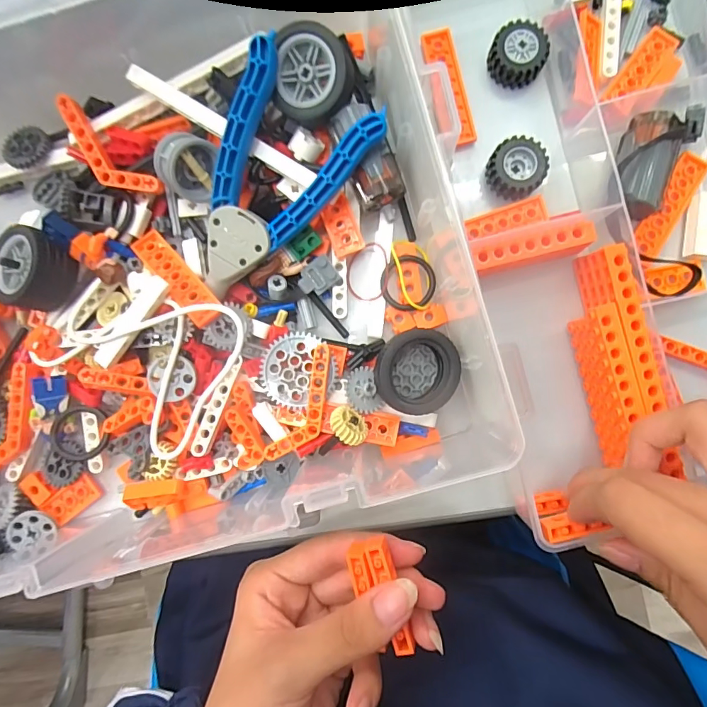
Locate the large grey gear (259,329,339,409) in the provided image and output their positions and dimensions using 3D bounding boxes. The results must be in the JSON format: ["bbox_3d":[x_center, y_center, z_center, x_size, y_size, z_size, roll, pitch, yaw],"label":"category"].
[{"bbox_3d":[-0.029,0.009,0.231,0.037,0.008,0.037,0,89,2],"label":"large grey gear"}]

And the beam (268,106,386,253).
[{"bbox_3d":[-0.014,-0.081,0.211,0.013,0.005,0.079,45,105,1],"label":"beam"}]

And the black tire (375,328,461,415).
[{"bbox_3d":[0.032,0.009,0.225,0.040,0.023,0.040,-1,89,2],"label":"black tire"}]

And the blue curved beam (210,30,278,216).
[{"bbox_3d":[-0.052,-0.108,0.210,0.012,0.014,0.078,22,105,1],"label":"blue curved beam"}]

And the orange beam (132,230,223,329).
[{"bbox_3d":[-0.091,-0.040,0.227,0.016,0.008,0.064,-41,73,-1],"label":"orange beam"}]

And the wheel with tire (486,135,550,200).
[{"bbox_3d":[0.086,-0.098,0.237,0.031,0.016,0.029,0,89,2],"label":"wheel with tire"}]

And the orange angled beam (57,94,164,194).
[{"bbox_3d":[-0.128,-0.101,0.226,0.064,0.006,0.020,43,97,-3],"label":"orange angled beam"}]

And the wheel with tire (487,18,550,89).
[{"bbox_3d":[0.089,-0.161,0.238,0.029,0.016,0.030,0,89,2],"label":"wheel with tire"}]

